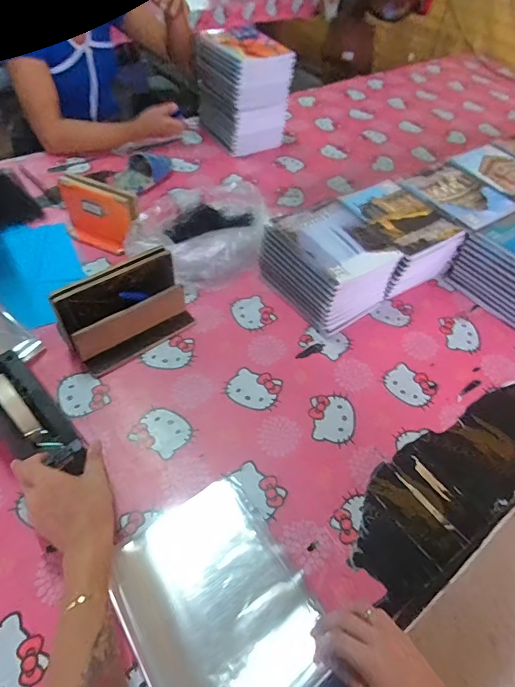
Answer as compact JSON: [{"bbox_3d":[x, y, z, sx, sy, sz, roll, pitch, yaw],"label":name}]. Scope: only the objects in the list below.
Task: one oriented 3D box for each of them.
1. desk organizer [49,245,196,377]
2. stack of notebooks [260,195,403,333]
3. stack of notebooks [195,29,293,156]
[{"bbox_3d":[-0.206,-0.055,0.697,0.206,0.116,0.095,-31,60,-26],"label":"desk organizer"},{"bbox_3d":[0.128,-0.144,0.796,0.172,0.119,0.196,-28,58,-24],"label":"stack of notebooks"},{"bbox_3d":[-0.038,-0.639,1.110,0.163,0.234,0.205,-23,56,-22],"label":"stack of notebooks"}]

